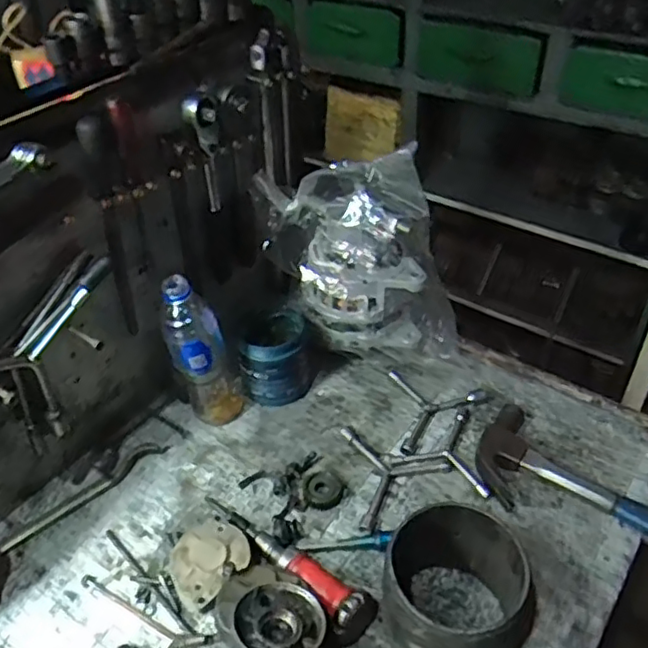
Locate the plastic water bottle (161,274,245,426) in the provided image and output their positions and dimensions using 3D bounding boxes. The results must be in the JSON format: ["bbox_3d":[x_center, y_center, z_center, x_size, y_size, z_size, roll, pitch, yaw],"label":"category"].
[{"bbox_3d":[-0.143,0.034,0.752,0.070,0.217,0.063,-7,41,-5],"label":"plastic water bottle"}]

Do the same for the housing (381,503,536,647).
[{"bbox_3d":[0.118,0.244,0.573,0.124,0.116,0.126,10,42,14],"label":"housing"}]

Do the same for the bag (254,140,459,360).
[{"bbox_3d":[0.039,-0.072,0.814,0.265,0.285,0.109,11,42,16],"label":"bag"}]

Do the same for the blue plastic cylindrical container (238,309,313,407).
[{"bbox_3d":[-0.061,0.042,0.828,0.086,0.096,0.092,-1,41,2],"label":"blue plastic cylindrical container"}]

